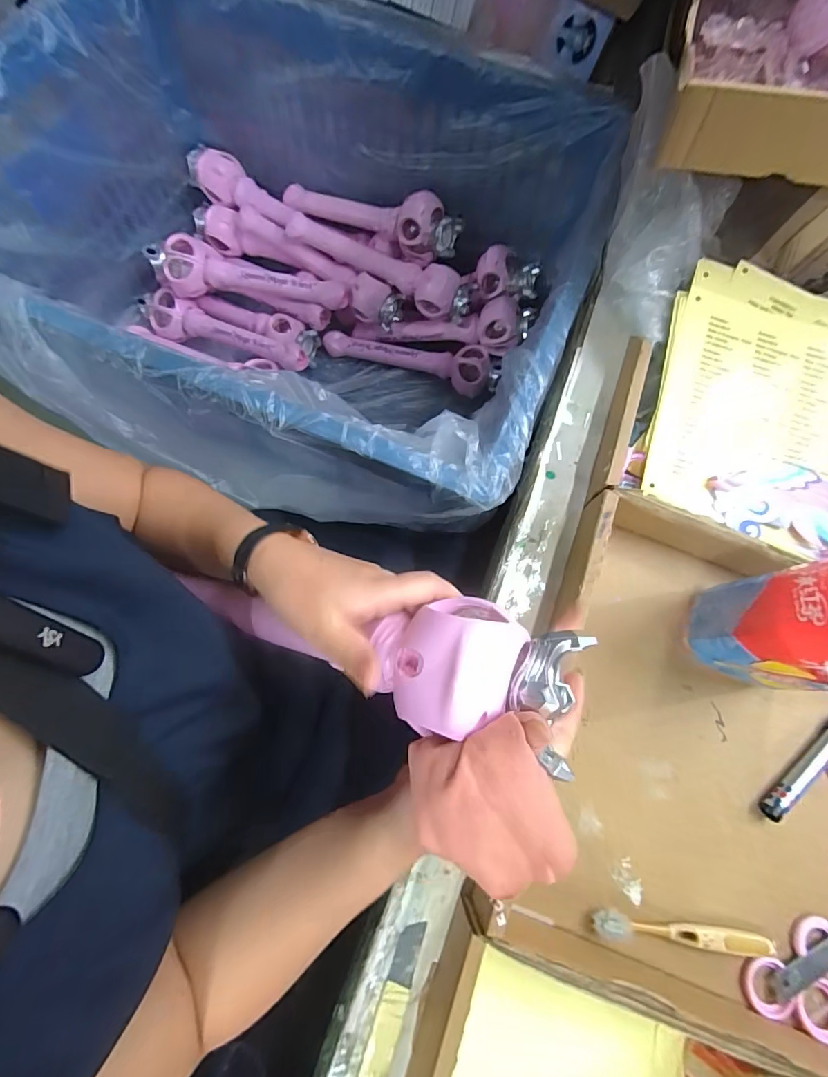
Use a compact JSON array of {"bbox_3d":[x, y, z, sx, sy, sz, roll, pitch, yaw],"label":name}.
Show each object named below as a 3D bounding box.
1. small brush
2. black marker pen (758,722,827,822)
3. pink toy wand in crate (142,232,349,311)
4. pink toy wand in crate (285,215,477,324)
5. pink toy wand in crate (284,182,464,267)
[{"bbox_3d":[0.203,0.300,0.333,0.140,0.015,0.022,10,71,2],"label":"small brush"},{"bbox_3d":[0.340,0.185,0.376,0.134,0.011,0.019,-36,75,-13],"label":"black marker pen"},{"bbox_3d":[-0.304,-0.496,0.832,0.360,0.071,0.073,7,73,-1],"label":"pink toy wand in crate"},{"bbox_3d":[-0.065,-0.497,0.822,0.357,0.077,0.071,25,73,5],"label":"pink toy wand in crate"},{"bbox_3d":[-0.090,-0.589,0.803,0.349,0.095,0.074,20,73,3],"label":"pink toy wand in crate"}]

